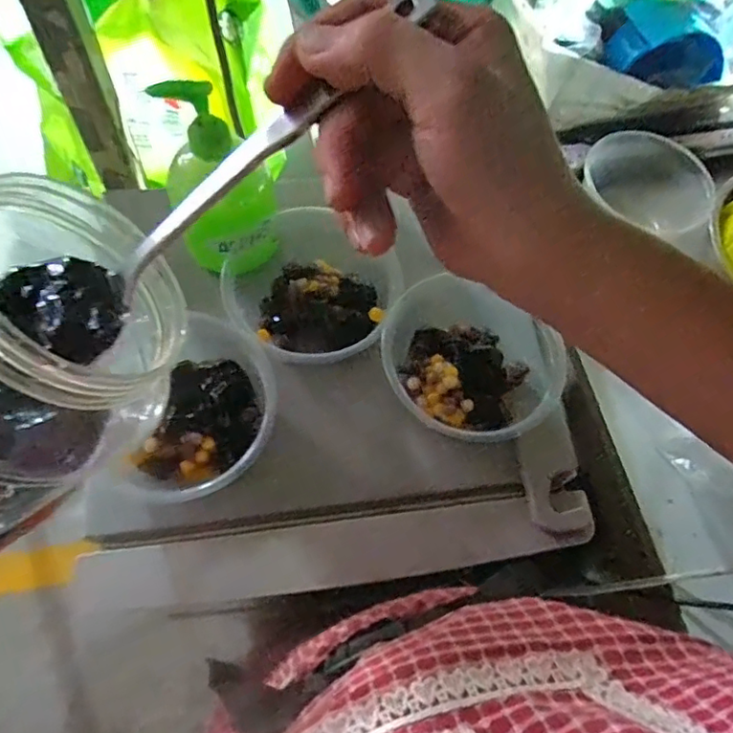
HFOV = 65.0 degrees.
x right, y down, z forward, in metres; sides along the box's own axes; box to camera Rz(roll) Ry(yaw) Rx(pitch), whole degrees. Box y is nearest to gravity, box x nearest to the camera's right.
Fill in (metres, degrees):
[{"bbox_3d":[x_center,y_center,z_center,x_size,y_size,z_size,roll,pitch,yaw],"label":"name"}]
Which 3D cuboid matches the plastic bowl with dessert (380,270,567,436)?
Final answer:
[{"bbox_3d":[0.086,-0.008,0.459,0.141,0.053,0.134,1,70,-2],"label":"plastic bowl with dessert"}]

